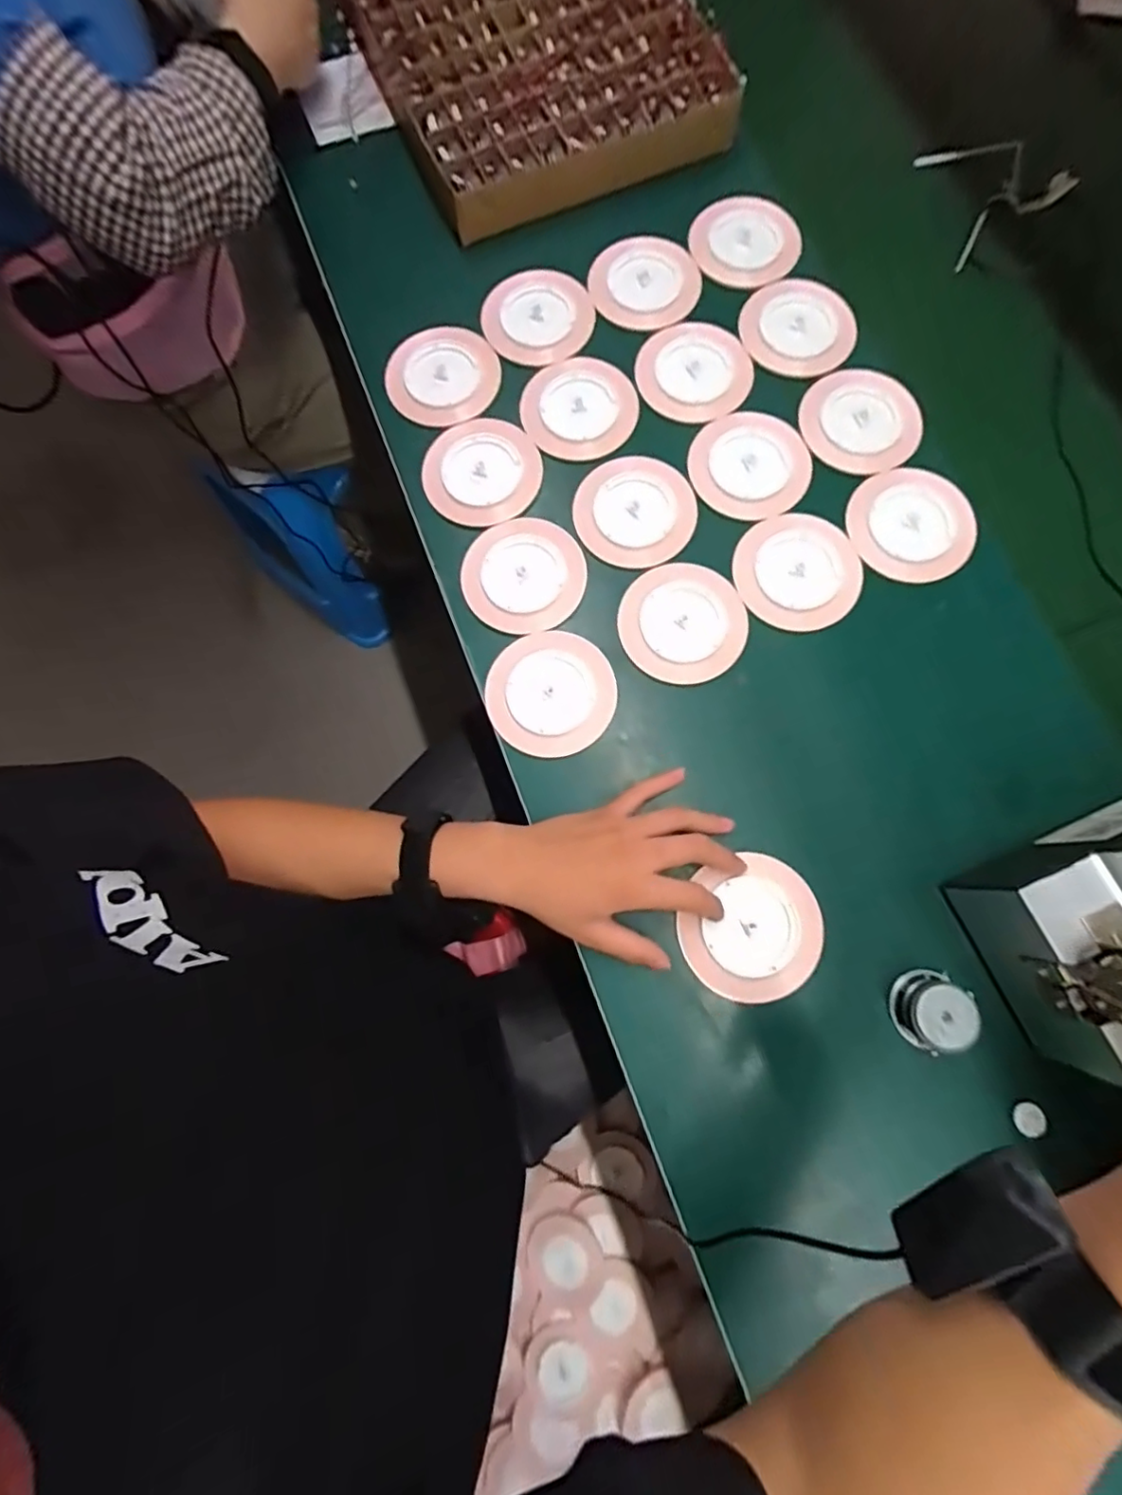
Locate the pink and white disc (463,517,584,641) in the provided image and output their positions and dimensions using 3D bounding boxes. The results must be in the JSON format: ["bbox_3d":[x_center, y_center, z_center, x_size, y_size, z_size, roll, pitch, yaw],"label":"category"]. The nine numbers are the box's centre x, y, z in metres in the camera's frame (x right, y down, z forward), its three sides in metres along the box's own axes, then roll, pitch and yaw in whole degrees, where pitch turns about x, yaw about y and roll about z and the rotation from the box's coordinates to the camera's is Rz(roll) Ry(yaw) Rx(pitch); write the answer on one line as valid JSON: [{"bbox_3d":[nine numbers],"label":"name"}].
[{"bbox_3d":[-0.030,-0.143,0.483,0.094,0.006,0.103,0,78,1],"label":"pink and white disc"}]

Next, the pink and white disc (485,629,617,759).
[{"bbox_3d":[-0.008,-0.044,0.463,0.097,0.004,0.100,0,78,1],"label":"pink and white disc"}]

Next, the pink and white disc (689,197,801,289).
[{"bbox_3d":[0.170,-0.470,0.545,0.098,0.010,0.085,18,79,5],"label":"pink and white disc"}]

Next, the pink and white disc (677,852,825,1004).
[{"bbox_3d":[0.136,0.130,0.423,0.099,0.008,0.093,0,78,1],"label":"pink and white disc"}]

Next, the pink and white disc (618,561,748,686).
[{"bbox_3d":[0.098,-0.101,0.471,0.098,0.009,0.098,0,78,1],"label":"pink and white disc"}]

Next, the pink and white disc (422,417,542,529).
[{"bbox_3d":[-0.067,-0.240,0.504,0.092,0.008,0.102,11,78,4],"label":"pink and white disc"}]

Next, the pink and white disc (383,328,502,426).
[{"bbox_3d":[-0.105,-0.335,0.527,0.094,0.007,0.099,0,78,1],"label":"pink and white disc"}]

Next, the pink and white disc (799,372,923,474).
[{"bbox_3d":[0.258,-0.283,0.505,0.100,0.005,0.093,0,78,1],"label":"pink and white disc"}]

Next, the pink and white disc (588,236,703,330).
[{"bbox_3d":[0.077,-0.430,0.541,0.099,0.005,0.086,5,78,2],"label":"pink and white disc"}]

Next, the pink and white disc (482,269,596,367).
[{"bbox_3d":[-0.019,-0.394,0.534,0.094,0.007,0.094,0,78,1],"label":"pink and white disc"}]

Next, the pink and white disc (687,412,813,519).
[{"bbox_3d":[0.160,-0.241,0.500,0.098,0.006,0.096,0,78,1],"label":"pink and white disc"}]

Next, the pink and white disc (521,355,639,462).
[{"bbox_3d":[0.018,-0.300,0.516,0.096,0.004,0.099,0,78,1],"label":"pink and white disc"}]

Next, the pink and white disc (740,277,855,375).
[{"bbox_3d":[0.213,-0.379,0.526,0.098,0.004,0.104,0,78,1],"label":"pink and white disc"}]

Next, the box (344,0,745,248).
[{"bbox_3d":[-0.042,-0.719,0.582,0.304,0.042,0.432,-20,78,-3],"label":"box"}]

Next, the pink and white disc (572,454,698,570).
[{"bbox_3d":[0.063,-0.199,0.493,0.097,0.004,0.100,0,78,1],"label":"pink and white disc"}]

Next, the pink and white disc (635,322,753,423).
[{"bbox_3d":[0.117,-0.333,0.519,0.097,0.005,0.097,0,78,1],"label":"pink and white disc"}]

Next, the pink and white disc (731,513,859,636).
[{"bbox_3d":[0.192,-0.144,0.476,0.098,0.004,0.097,35,81,8],"label":"pink and white disc"}]

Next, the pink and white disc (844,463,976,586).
[{"bbox_3d":[0.285,-0.185,0.481,0.092,0.010,0.101,0,78,1],"label":"pink and white disc"}]

